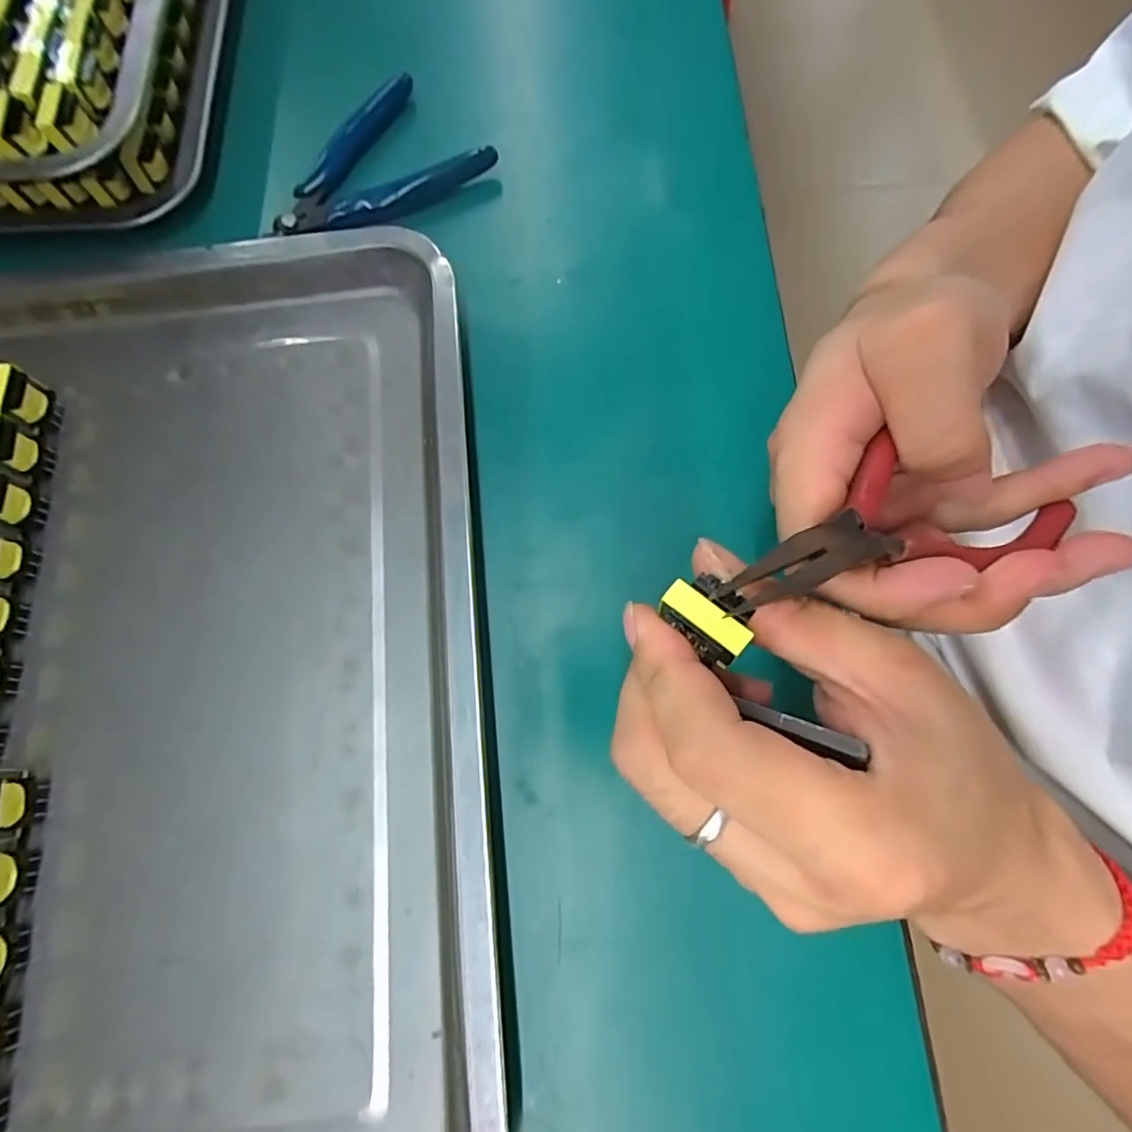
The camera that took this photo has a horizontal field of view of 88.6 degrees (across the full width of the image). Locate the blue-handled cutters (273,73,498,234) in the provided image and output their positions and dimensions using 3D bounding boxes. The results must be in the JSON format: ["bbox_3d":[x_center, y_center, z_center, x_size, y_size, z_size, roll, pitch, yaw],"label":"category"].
[{"bbox_3d":[-0.097,-0.198,0.296,0.072,0.019,0.104,42,78,11],"label":"blue-handled cutters"}]

